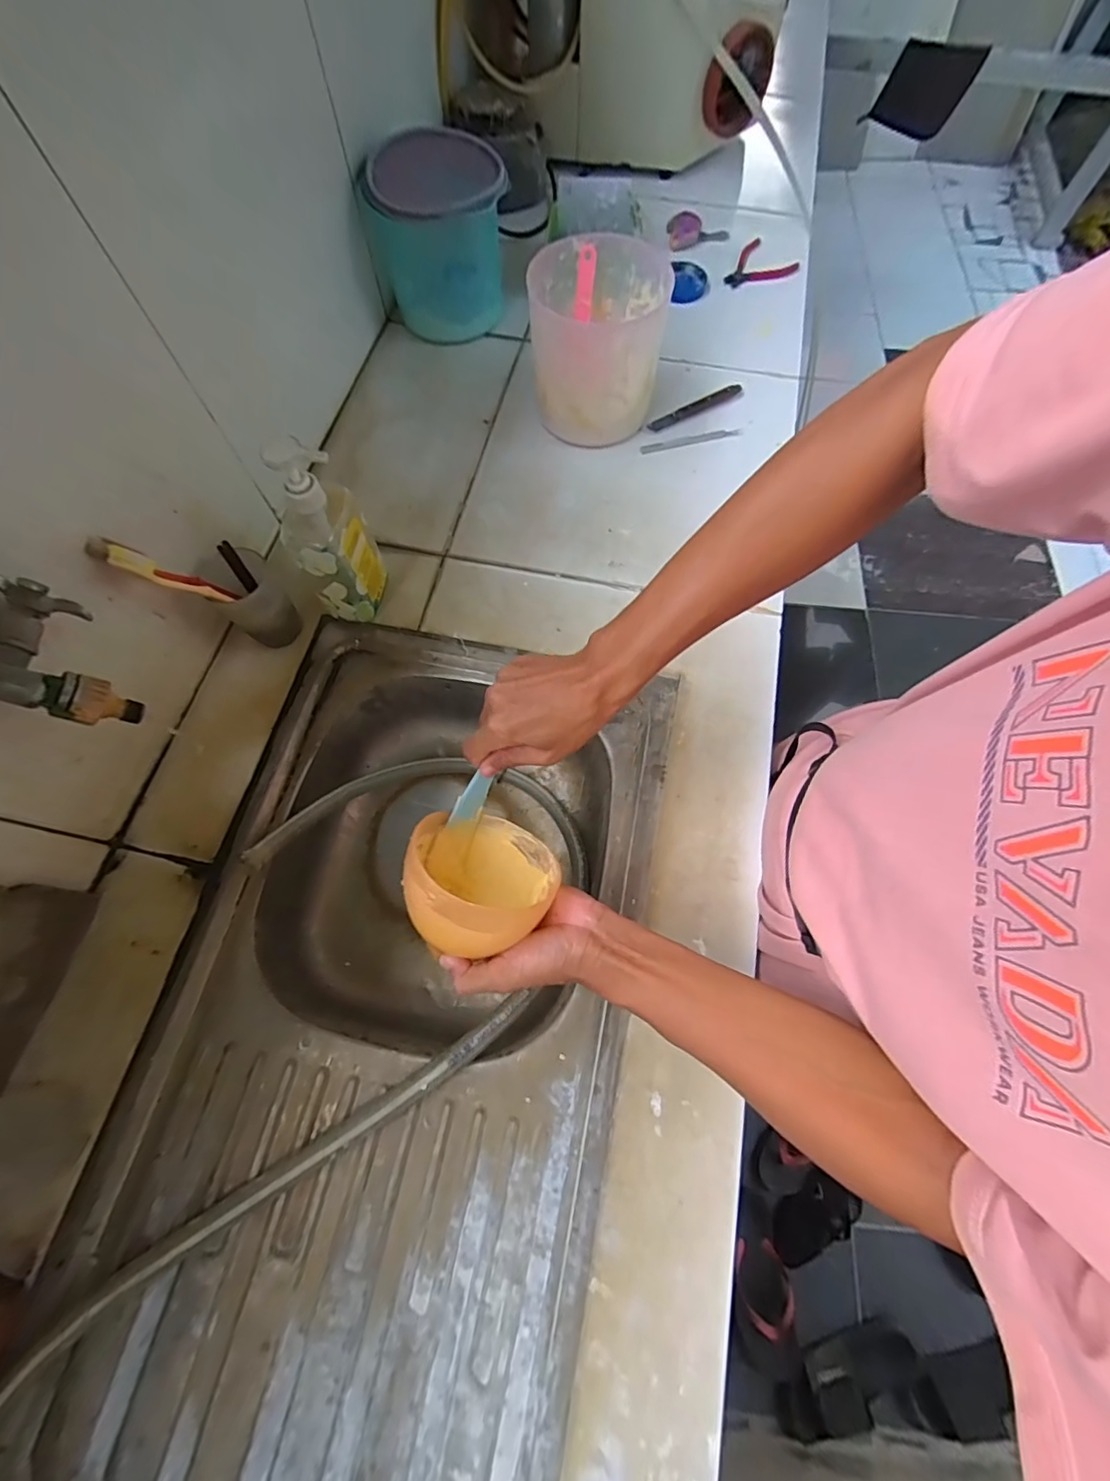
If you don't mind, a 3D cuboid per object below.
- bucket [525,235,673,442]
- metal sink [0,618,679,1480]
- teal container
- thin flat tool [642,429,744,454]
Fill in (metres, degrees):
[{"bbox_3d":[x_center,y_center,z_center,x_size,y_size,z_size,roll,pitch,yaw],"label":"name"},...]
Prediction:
[{"bbox_3d":[0.051,-0.489,0.656,0.154,0.150,0.169,0,69,1],"label":"bucket"},{"bbox_3d":[-0.143,0.256,0.514,0.395,0.131,0.736,12,70,4],"label":"metal sink"},{"bbox_3d":[-0.149,-0.661,0.710,0.176,0.175,0.168,0,69,1],"label":"teal container"},{"bbox_3d":[0.181,-0.396,0.699,0.140,0.005,0.012,-15,69,-4],"label":"thin flat tool"}]

